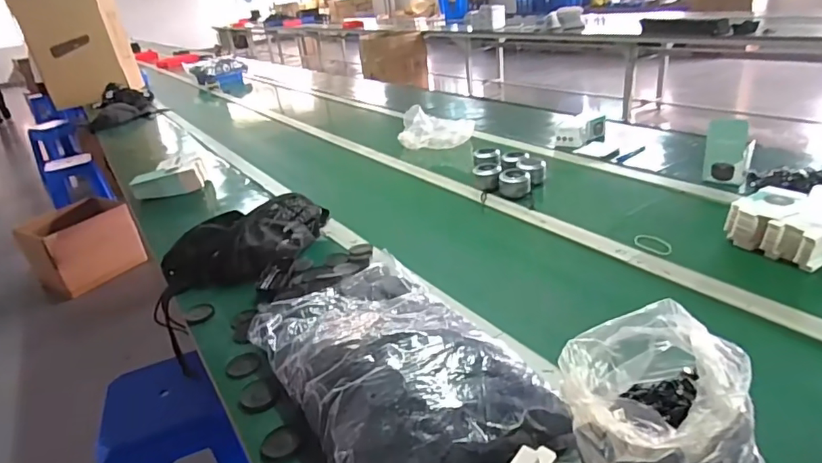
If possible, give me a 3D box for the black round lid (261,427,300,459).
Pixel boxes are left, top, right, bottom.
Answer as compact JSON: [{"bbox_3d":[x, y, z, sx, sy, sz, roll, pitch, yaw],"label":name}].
[{"bbox_3d":[-0.167,0.270,0.651,0.044,0.015,0.050,-21,29,-26],"label":"black round lid"}]

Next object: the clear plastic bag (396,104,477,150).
[{"bbox_3d":[0.089,-0.356,1.741,0.255,0.133,0.141,2,28,18],"label":"clear plastic bag"}]

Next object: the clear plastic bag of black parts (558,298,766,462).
[{"bbox_3d":[0.246,0.192,0.507,0.176,0.175,0.151,-7,26,1],"label":"clear plastic bag of black parts"}]

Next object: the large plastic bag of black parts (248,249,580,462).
[{"bbox_3d":[-0.043,0.170,0.721,0.274,0.092,0.490,-20,29,-24],"label":"large plastic bag of black parts"}]

